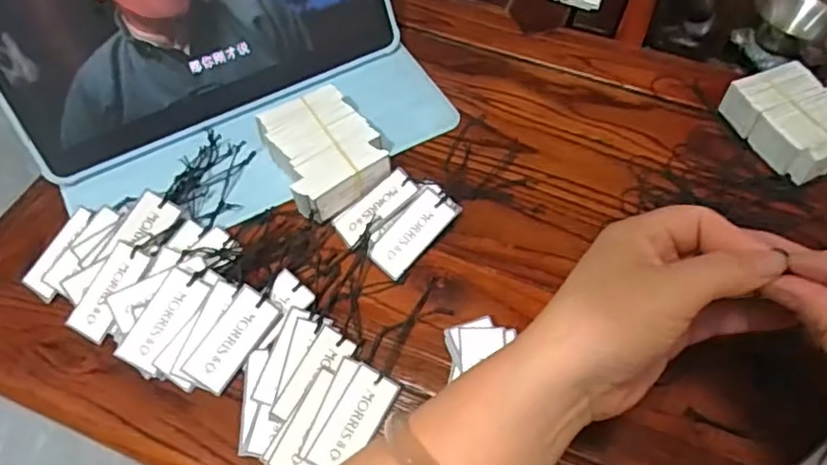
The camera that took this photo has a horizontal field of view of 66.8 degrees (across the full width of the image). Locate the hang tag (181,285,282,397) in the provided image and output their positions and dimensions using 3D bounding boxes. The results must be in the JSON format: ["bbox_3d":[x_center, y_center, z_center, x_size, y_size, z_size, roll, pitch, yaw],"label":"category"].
[{"bbox_3d":[-0.100,0.059,0.348,0.026,0.004,0.057,36,76,-3],"label":"hang tag"}]

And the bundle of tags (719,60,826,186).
[{"bbox_3d":[0.261,-0.076,0.429,0.060,0.027,0.080,-20,59,-15],"label":"bundle of tags"}]

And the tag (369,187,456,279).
[{"bbox_3d":[0.000,0.000,0.388,0.025,0.004,0.057,41,80,4],"label":"tag"}]

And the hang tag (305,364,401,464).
[{"bbox_3d":[-0.031,0.099,0.329,0.025,0.004,0.056,31,65,2],"label":"hang tag"}]

